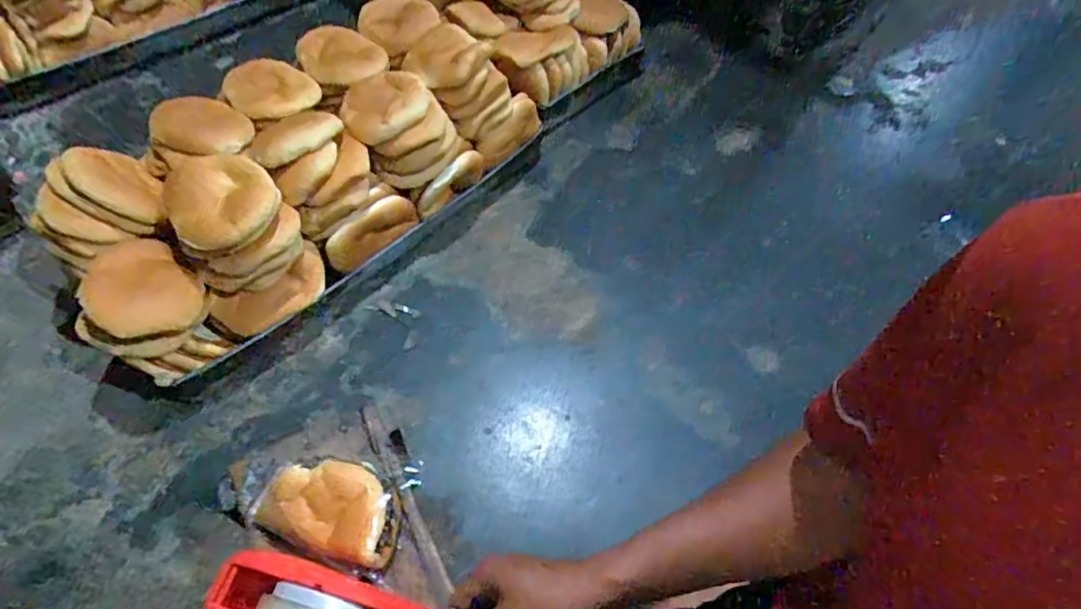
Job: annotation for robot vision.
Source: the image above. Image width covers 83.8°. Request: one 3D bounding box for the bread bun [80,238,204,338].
[{"bbox_3d":[-0.576,-0.019,0.868,0.150,0.034,0.150,9,73,-30],"label":"bread bun"}]

